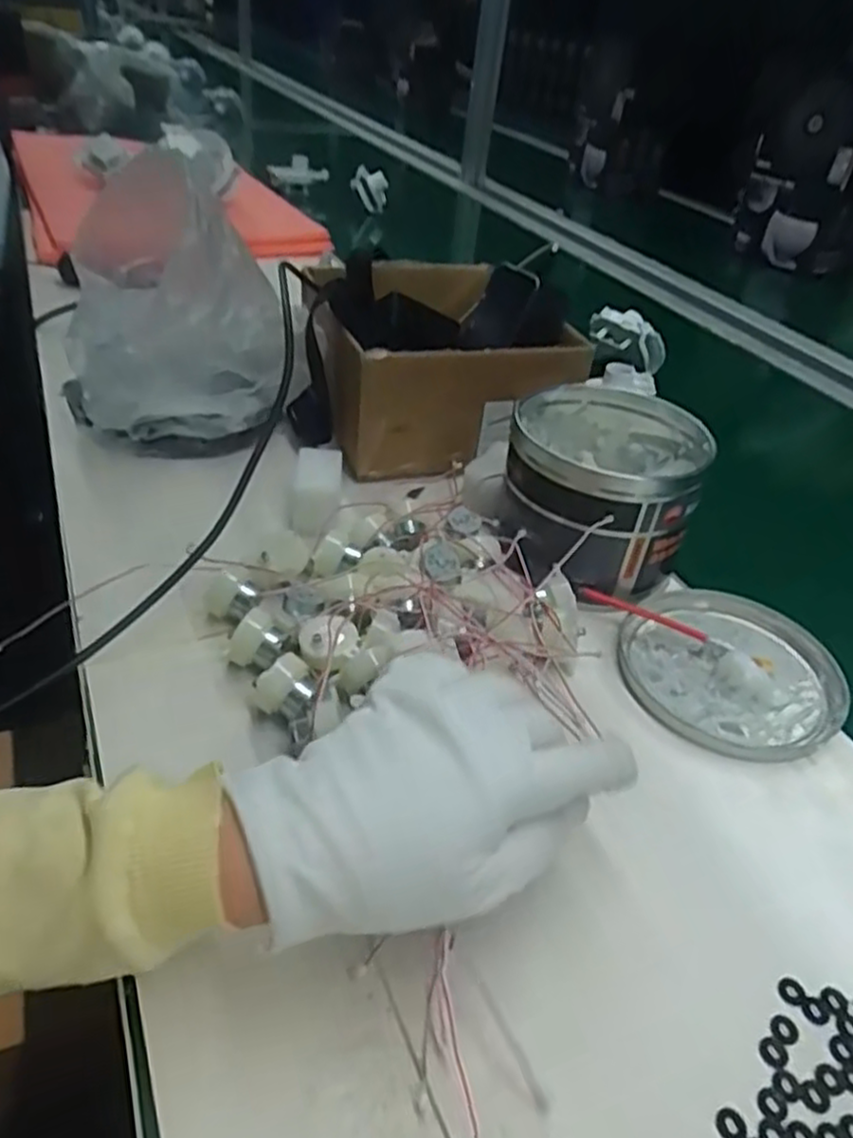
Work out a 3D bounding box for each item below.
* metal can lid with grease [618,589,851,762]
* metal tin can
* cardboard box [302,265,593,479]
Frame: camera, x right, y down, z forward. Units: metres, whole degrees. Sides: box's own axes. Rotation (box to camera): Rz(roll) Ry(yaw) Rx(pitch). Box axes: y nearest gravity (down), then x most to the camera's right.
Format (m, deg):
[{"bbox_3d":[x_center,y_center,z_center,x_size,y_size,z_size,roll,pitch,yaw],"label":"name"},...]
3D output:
[{"bbox_3d":[0.187,0.059,0.462,0.134,0.014,0.128,4,37,-3],"label":"metal can lid with grease"},{"bbox_3d":[0.116,-0.052,0.521,0.120,0.104,0.143,10,37,4],"label":"metal tin can"},{"bbox_3d":[0.006,-0.180,0.662,0.184,0.105,0.205,-5,38,-15],"label":"cardboard box"}]

